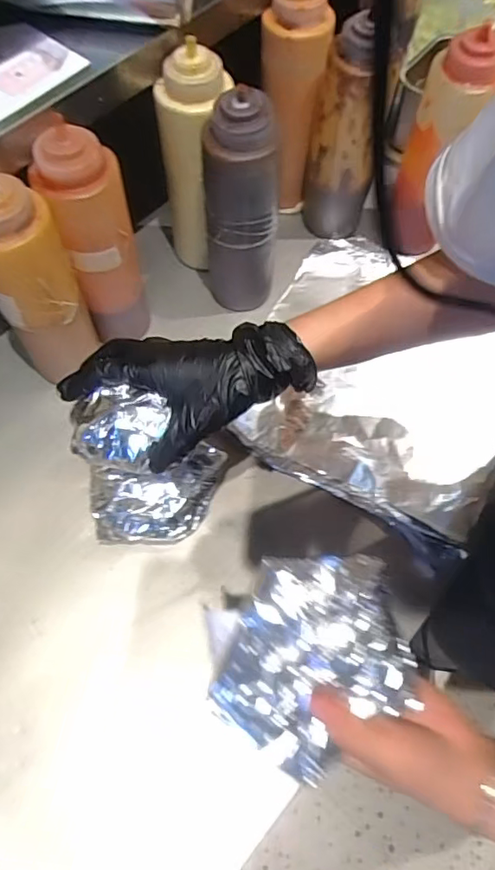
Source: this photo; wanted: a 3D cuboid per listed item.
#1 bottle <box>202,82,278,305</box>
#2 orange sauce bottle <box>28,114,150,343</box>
[{"bbox_3d":[-0.006,-0.228,0.601,0.073,0.282,0.062,2,66,0],"label":"bottle"},{"bbox_3d":[-0.148,-0.190,0.547,0.071,0.215,0.071,-16,67,-8],"label":"orange sauce bottle"}]

